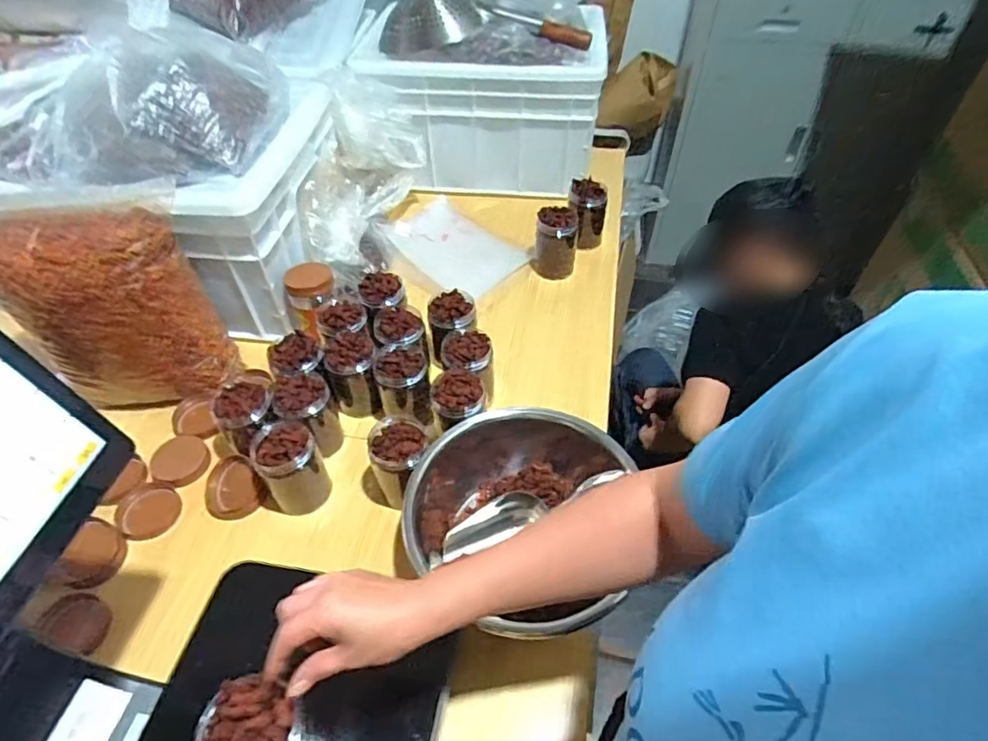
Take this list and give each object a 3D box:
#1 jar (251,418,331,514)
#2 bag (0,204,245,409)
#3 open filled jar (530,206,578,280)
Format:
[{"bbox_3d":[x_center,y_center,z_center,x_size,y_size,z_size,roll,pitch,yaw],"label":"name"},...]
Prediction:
[{"bbox_3d":[-0.279,0.136,0.775,0.073,0.123,0.073,0,48,0],"label":"jar"},{"bbox_3d":[-0.558,-0.081,0.832,0.243,0.281,0.125,-9,49,-8],"label":"bag"},{"bbox_3d":[0.121,-0.259,1.111,0.085,0.122,0.077,7,49,6],"label":"open filled jar"}]

